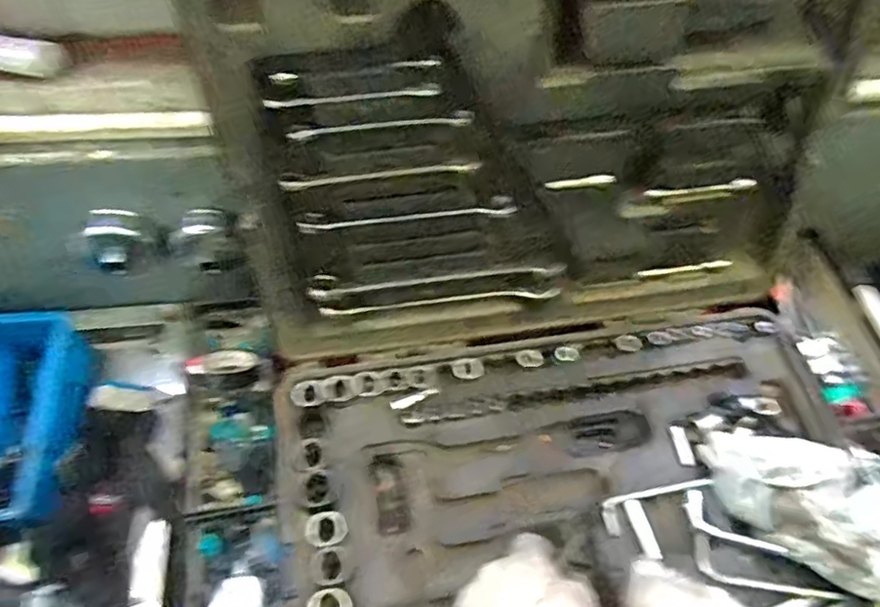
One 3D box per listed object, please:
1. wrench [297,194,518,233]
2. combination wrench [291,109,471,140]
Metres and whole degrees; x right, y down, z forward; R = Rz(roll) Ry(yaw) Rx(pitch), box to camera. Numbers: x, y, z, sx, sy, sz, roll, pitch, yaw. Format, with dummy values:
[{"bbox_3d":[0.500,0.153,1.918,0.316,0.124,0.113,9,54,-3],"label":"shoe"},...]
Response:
[{"bbox_3d":[-0.026,-0.076,0.543,0.181,0.025,0.011,-7,56,-1],"label":"wrench"},{"bbox_3d":[-0.044,-0.135,0.490,0.138,0.014,0.006,-6,59,-5],"label":"combination wrench"}]

